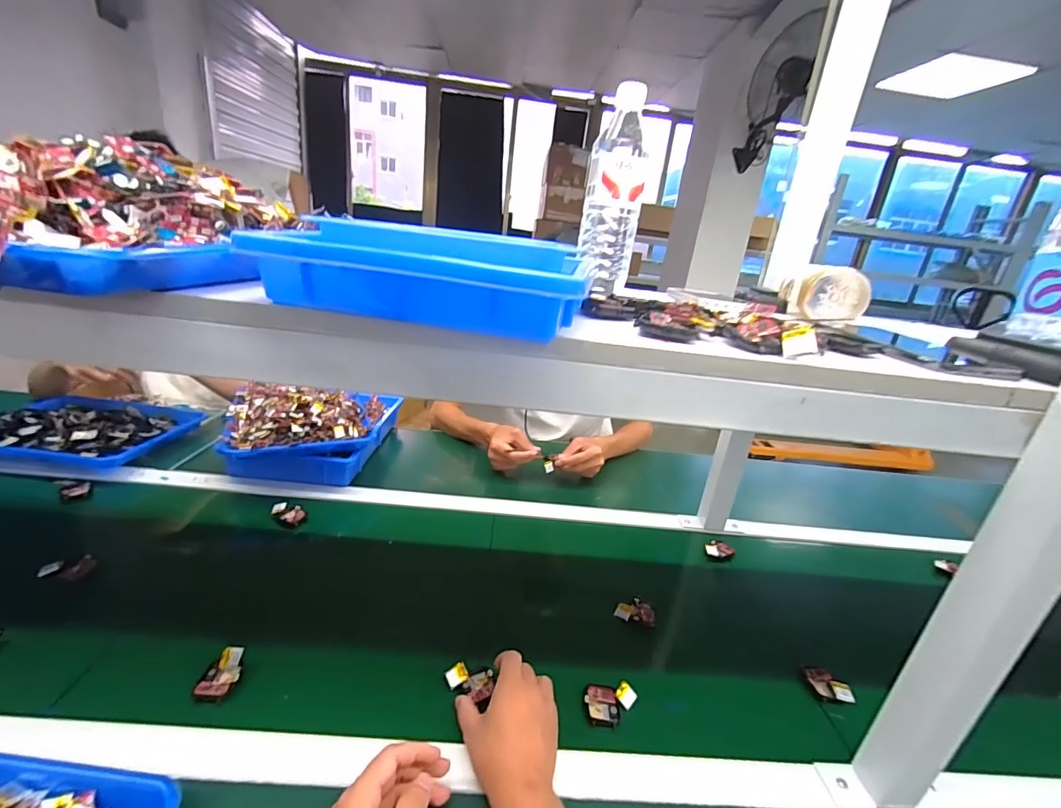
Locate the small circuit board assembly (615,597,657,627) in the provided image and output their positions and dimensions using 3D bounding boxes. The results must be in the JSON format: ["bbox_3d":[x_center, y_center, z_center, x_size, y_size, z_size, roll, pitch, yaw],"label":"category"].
[{"bbox_3d":[0.146,0.290,0.637,0.055,0.015,0.036,6,21,-3],"label":"small circuit board assembly"}]

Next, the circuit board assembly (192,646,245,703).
[{"bbox_3d":[-0.330,0.285,0.482,0.035,0.025,0.045,1,22,-16],"label":"circuit board assembly"}]

